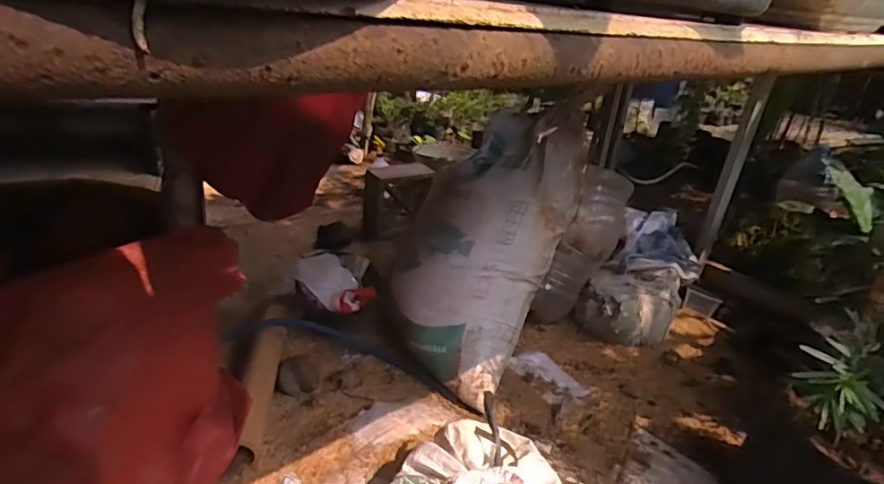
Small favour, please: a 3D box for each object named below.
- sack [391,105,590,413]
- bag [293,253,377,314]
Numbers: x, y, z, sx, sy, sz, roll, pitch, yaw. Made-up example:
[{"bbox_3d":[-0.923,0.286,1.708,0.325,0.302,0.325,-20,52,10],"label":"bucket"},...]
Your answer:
[{"bbox_3d":[0.103,-0.006,1.356,0.333,0.717,0.269,22,-3,27],"label":"sack"},{"bbox_3d":[-0.274,0.103,1.401,0.198,0.124,0.128,7,26,-2],"label":"bag"}]

